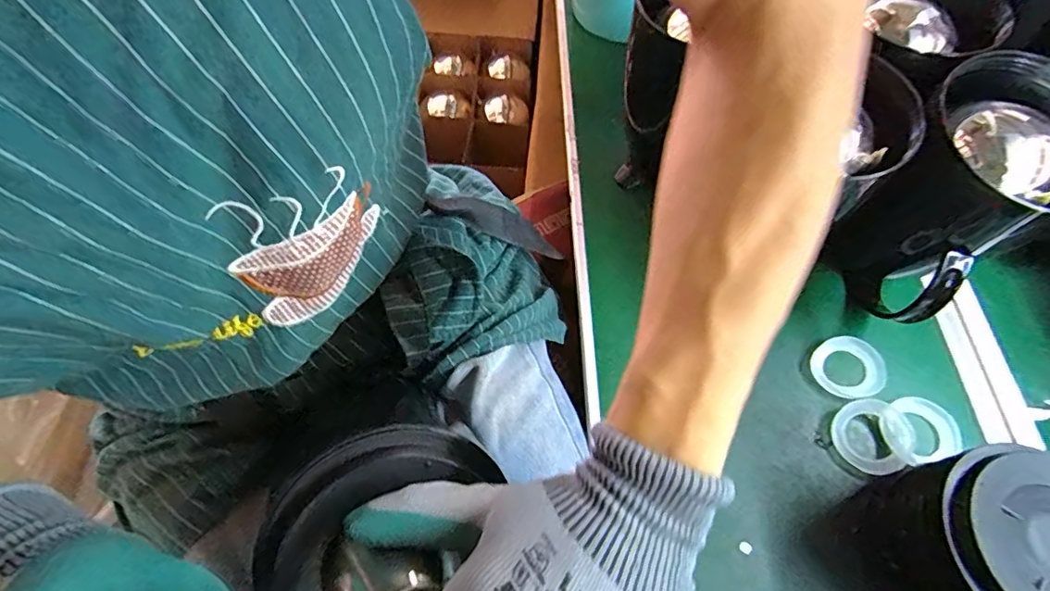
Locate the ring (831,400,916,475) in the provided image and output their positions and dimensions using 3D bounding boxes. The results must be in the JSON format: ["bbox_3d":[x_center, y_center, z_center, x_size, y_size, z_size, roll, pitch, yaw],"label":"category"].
[{"bbox_3d":[0.288,0.117,0.434,0.057,0.010,0.059,-4,74,13],"label":"ring"}]

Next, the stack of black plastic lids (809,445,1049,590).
[{"bbox_3d":[0.304,0.175,0.355,0.134,0.112,0.113,-28,67,-13],"label":"stack of black plastic lids"}]

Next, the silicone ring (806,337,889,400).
[{"bbox_3d":[0.289,0.064,0.466,0.064,0.008,0.054,-11,64,-5],"label":"silicone ring"}]

